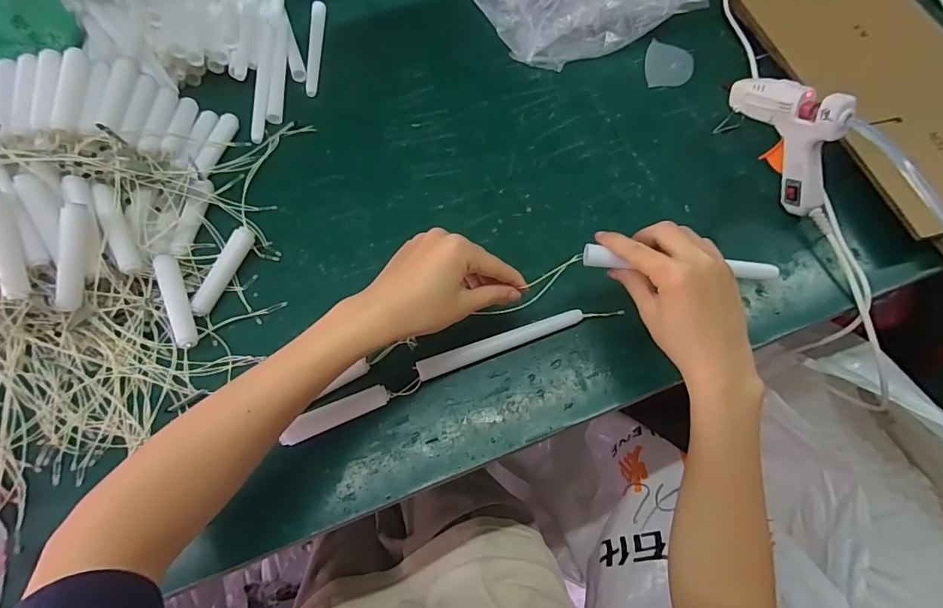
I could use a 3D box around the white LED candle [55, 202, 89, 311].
[{"bbox_3d":[-0.331,-0.039,0.387,0.013,0.017,0.088,6,93,4],"label":"white LED candle"}]

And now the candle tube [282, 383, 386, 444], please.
[{"bbox_3d":[-0.109,0.089,0.384,0.085,0.010,0.019,-23,67,-10],"label":"candle tube"}]

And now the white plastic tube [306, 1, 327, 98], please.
[{"bbox_3d":[-0.190,-0.315,0.574,0.016,0.009,0.155,-3,66,-1],"label":"white plastic tube"}]

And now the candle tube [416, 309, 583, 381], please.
[{"bbox_3d":[0.025,0.034,0.407,0.147,0.013,0.016,-20,67,-8],"label":"candle tube"}]

